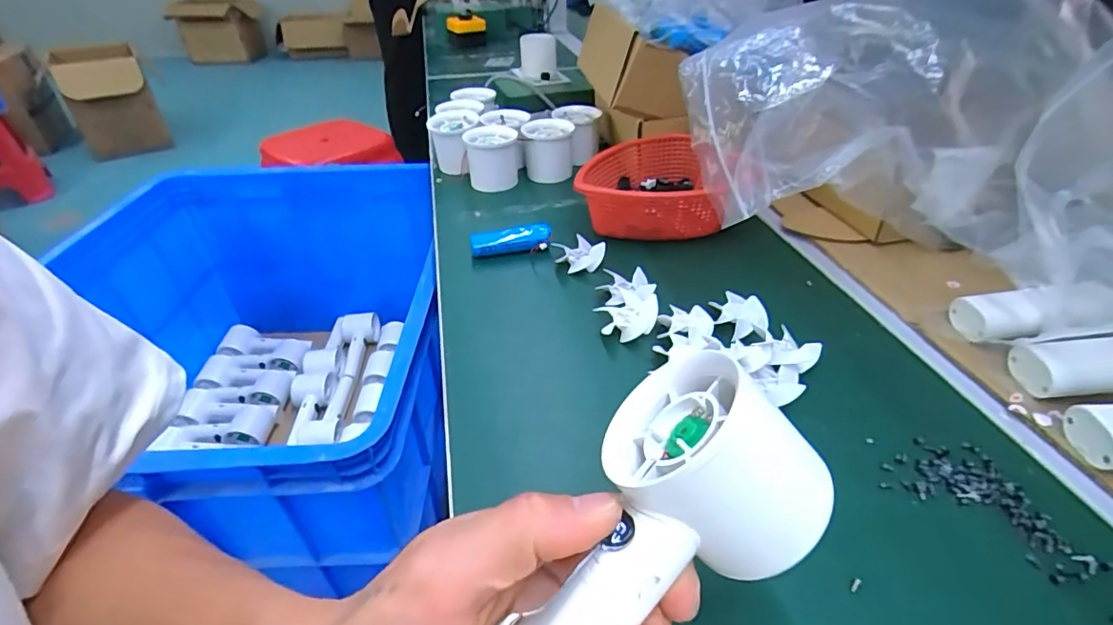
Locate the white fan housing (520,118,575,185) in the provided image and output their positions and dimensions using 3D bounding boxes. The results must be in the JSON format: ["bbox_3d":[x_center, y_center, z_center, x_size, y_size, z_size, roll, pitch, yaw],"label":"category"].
[{"bbox_3d":[-0.008,-0.175,0.580,0.054,0.053,0.050,-1,37,3],"label":"white fan housing"}]

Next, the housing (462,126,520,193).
[{"bbox_3d":[-0.067,-0.161,0.567,0.055,0.054,0.065,-7,37,-5],"label":"housing"}]

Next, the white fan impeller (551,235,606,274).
[{"bbox_3d":[0.017,-0.047,0.439,0.042,0.019,0.033,22,45,31],"label":"white fan impeller"}]

